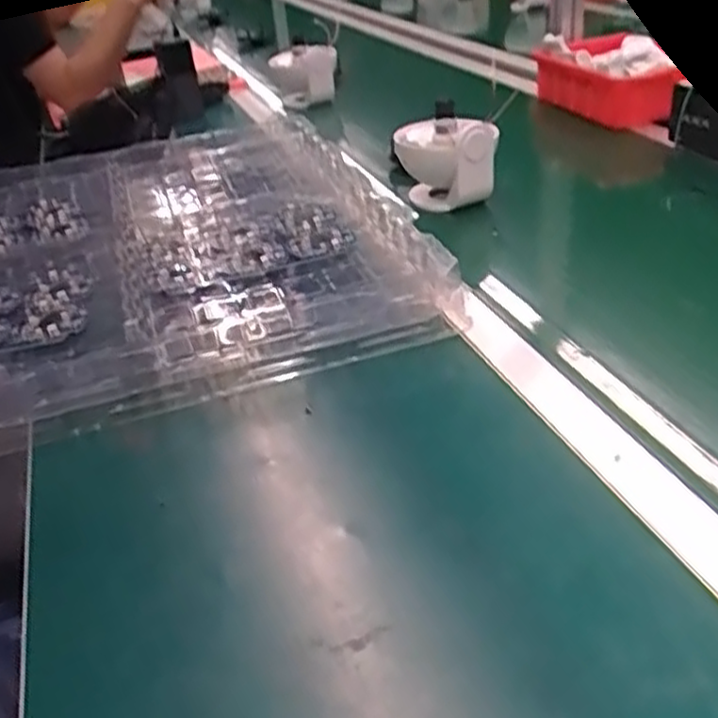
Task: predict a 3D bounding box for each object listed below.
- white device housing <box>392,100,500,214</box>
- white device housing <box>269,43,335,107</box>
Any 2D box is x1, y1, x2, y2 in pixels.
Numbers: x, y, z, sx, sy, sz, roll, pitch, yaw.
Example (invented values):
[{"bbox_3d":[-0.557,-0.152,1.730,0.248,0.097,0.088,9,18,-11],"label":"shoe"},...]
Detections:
[{"bbox_3d":[0.102,-0.230,0.887,0.113,0.117,0.089,-3,33,6],"label":"white device housing"},{"bbox_3d":[-0.103,-0.534,1.429,0.123,0.097,0.085,-12,34,0],"label":"white device housing"}]

